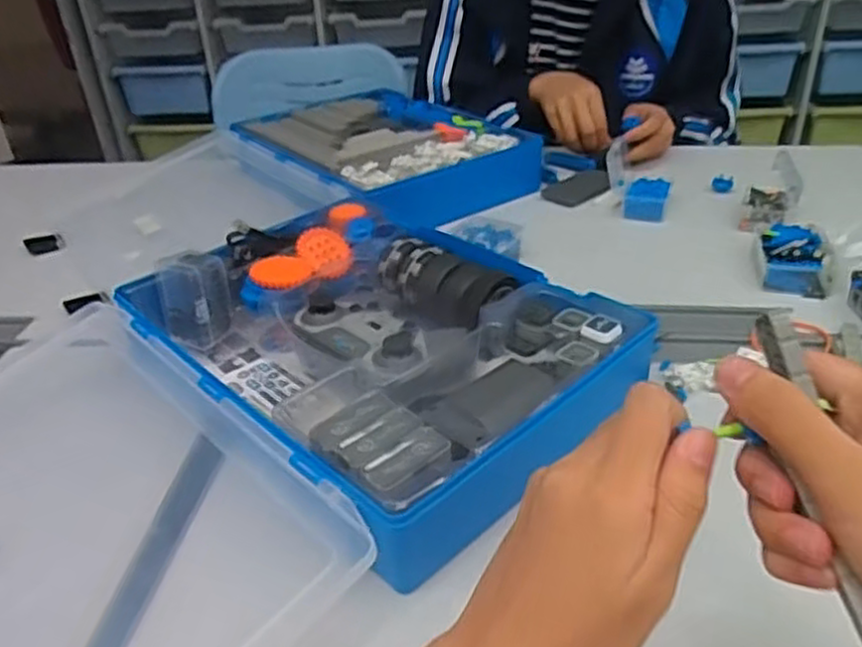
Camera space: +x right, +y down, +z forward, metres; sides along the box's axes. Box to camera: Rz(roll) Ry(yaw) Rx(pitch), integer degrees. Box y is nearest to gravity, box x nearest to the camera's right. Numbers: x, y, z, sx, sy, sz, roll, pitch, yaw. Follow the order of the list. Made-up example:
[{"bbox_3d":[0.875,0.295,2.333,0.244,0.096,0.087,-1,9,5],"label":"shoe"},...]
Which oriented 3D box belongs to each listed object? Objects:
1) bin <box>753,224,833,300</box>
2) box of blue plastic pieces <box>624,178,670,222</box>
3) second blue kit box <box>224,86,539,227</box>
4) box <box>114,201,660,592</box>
[{"bbox_3d":[0.344,-0.065,0.703,0.063,0.034,0.098,6,33,16],"label":"bin"},{"bbox_3d":[0.247,-0.142,0.837,0.044,0.032,0.049,9,34,20],"label":"box of blue plastic pieces"},{"bbox_3d":[-0.067,-0.218,0.944,0.263,0.058,0.355,-23,36,-28],"label":"second blue kit box"},{"bbox_3d":[-0.051,0.017,0.575,0.269,0.080,0.351,-29,39,-34],"label":"box"}]

